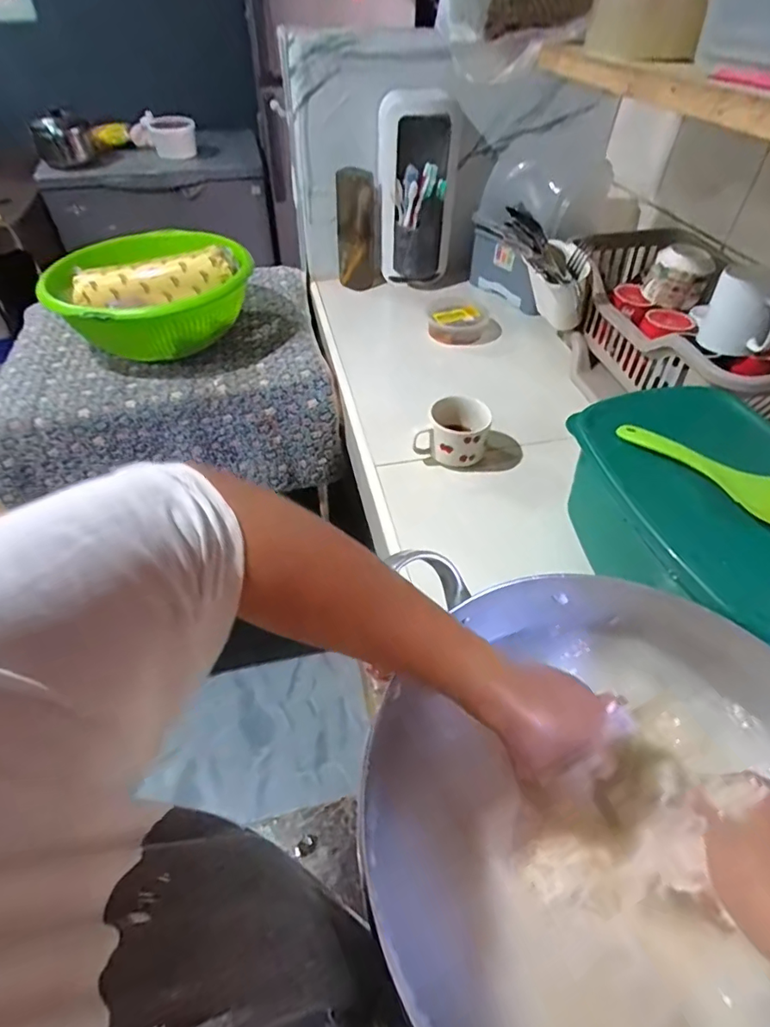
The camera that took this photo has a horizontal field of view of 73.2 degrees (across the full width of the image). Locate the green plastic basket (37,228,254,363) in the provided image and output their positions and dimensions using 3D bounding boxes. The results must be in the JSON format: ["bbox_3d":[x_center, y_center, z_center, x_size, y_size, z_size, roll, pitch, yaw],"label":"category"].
[{"bbox_3d":[-0.404,-0.373,0.921,0.312,0.144,0.360,-21,51,-18],"label":"green plastic basket"}]

